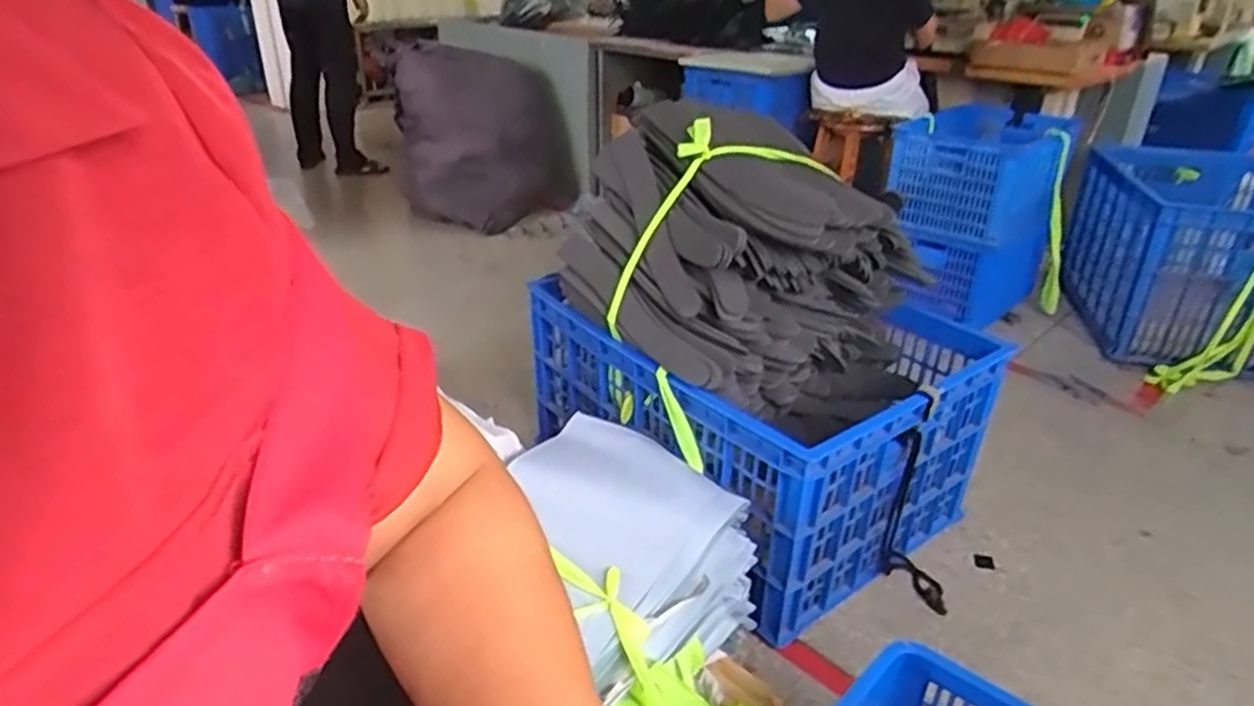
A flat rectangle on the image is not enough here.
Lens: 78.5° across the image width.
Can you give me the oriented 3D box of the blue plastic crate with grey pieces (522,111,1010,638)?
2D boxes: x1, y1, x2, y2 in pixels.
[{"bbox_3d":[0.269,-0.038,1.584,0.627,0.757,0.764,-19,34,-33],"label":"blue plastic crate with grey pieces"}]

